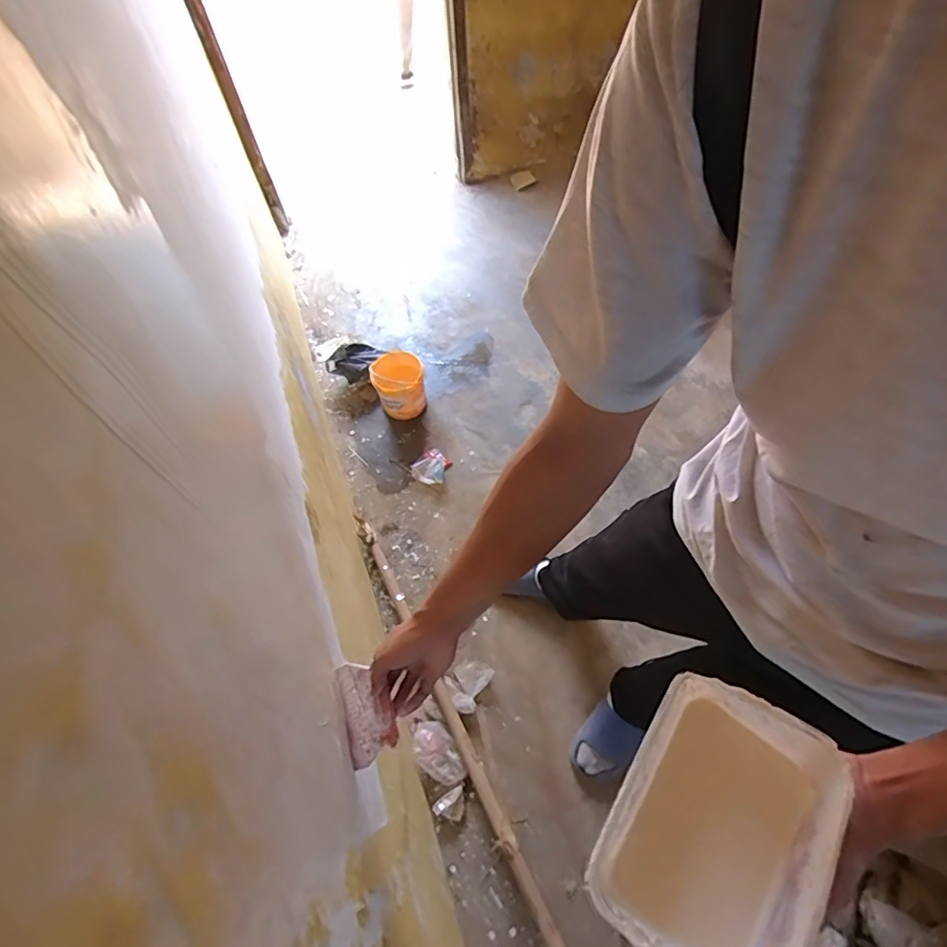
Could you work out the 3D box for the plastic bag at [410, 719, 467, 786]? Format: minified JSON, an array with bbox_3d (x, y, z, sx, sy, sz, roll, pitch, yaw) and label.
[{"bbox_3d":[-0.085,0.624,1.209,0.085,0.032,0.151,-30,63,-13],"label":"plastic bag"}]

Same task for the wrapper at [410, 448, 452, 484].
[{"bbox_3d":[-0.127,-0.022,1.605,0.101,0.024,0.109,-2,60,3],"label":"wrapper"}]

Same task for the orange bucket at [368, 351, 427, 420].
[{"bbox_3d":[-0.228,-0.279,1.648,0.154,0.210,0.149,-2,60,3],"label":"orange bucket"}]

